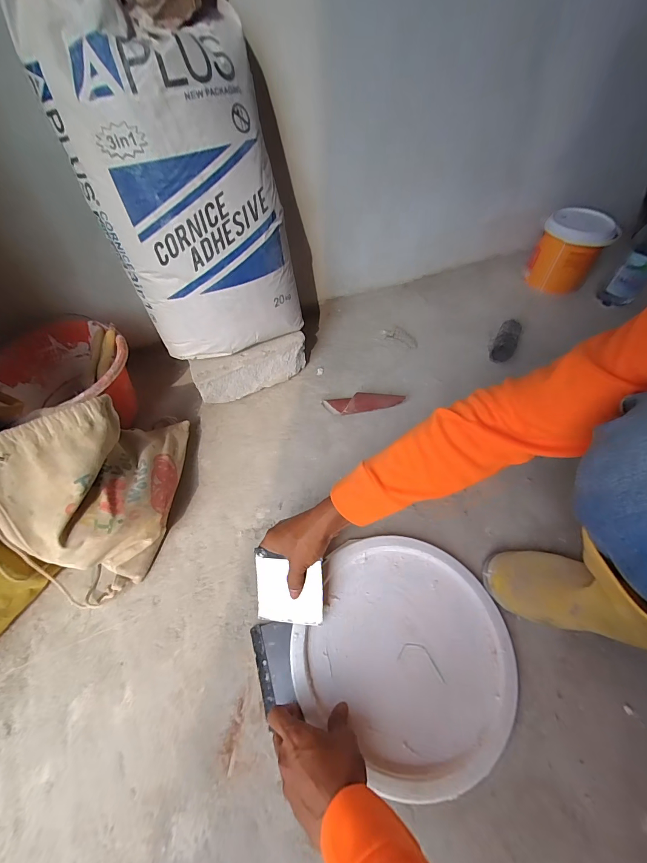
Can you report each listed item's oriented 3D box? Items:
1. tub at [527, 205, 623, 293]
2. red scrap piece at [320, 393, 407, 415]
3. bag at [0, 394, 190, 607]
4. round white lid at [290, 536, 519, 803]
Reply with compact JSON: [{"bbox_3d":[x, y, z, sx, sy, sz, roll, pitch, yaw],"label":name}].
[{"bbox_3d":[0.682,-0.505,0.970,0.168,0.153,0.184,24,57,17],"label":"tub"},{"bbox_3d":[0.084,-0.062,0.737,0.167,0.029,0.048,-2,53,0],"label":"red scrap piece"},{"bbox_3d":[-0.329,0.075,0.545,0.169,0.226,0.315,22,57,17],"label":"bag"},{"bbox_3d":[0.114,0.297,0.487,0.277,0.026,0.275,-2,53,3],"label":"round white lid"}]

